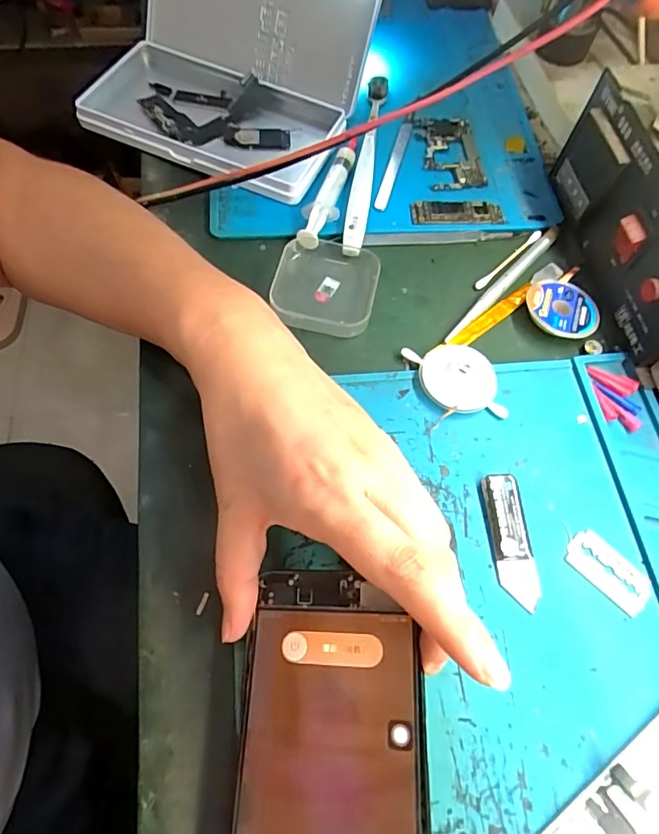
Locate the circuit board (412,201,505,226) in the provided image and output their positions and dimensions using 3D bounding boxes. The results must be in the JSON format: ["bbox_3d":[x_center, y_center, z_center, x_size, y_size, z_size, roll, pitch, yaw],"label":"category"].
[{"bbox_3d":[0.088,-0.143,0.344,0.062,0.004,0.021,-3,65,-4],"label":"circuit board"}]

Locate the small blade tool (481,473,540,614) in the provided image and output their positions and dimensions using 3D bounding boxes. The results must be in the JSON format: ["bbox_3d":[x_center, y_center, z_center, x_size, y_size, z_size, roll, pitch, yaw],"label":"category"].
[{"bbox_3d":[0.092,0.062,0.252,0.019,0.006,0.066,-1,65,-4],"label":"small blade tool"}]

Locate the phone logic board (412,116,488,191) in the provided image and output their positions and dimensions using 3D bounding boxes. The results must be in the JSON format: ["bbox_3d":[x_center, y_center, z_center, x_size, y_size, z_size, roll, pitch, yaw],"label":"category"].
[{"bbox_3d":[0.091,-0.200,0.372,0.043,0.006,0.074,-5,65,-5],"label":"phone logic board"}]

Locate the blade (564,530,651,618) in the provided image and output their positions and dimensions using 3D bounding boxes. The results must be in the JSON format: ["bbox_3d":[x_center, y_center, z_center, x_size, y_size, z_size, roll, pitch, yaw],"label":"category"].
[{"bbox_3d":[0.140,0.077,0.248,0.042,0.004,0.023,42,69,16],"label":"blade"}]

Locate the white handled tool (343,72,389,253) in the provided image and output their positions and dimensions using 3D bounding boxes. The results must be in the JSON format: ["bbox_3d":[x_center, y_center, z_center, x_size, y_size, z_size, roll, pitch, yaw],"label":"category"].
[{"bbox_3d":[0.026,-0.183,0.351,0.014,0.020,0.167,9,64,1],"label":"white handled tool"}]

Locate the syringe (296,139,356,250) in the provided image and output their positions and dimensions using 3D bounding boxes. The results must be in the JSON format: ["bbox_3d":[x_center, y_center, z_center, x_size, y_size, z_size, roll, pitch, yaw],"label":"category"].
[{"bbox_3d":[-0.001,-0.153,0.338,0.023,0.015,0.096,15,65,5],"label":"syringe"}]

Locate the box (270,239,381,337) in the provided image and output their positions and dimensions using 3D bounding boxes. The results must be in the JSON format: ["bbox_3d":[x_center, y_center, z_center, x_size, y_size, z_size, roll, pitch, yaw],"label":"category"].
[{"bbox_3d":[-0.004,-0.081,0.308,0.064,0.014,0.067,11,64,2],"label":"box"}]

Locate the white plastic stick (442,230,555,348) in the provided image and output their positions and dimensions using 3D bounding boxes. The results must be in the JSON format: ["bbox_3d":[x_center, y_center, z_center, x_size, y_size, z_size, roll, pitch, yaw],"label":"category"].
[{"bbox_3d":[0.113,-0.087,0.321,0.009,0.005,0.122,41,69,15],"label":"white plastic stick"}]

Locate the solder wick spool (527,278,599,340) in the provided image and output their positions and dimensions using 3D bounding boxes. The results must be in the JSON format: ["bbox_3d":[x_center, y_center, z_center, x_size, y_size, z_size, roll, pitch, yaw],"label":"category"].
[{"bbox_3d":[0.145,-0.067,0.309,0.044,0.011,0.041,16,65,5],"label":"solder wick spool"}]

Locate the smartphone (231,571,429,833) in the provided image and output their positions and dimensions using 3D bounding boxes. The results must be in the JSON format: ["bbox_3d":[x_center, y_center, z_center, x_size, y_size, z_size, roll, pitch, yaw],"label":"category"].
[{"bbox_3d":[0.000,0.142,0.193,0.074,0.014,0.154,-6,63,14],"label":"smartphone"}]

